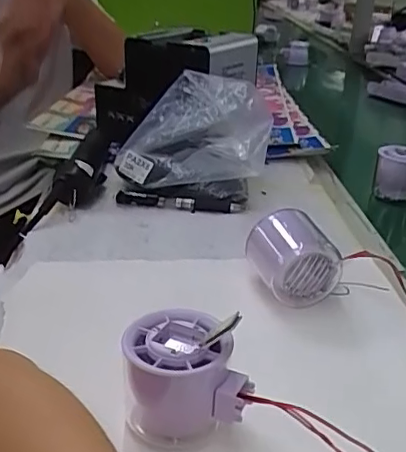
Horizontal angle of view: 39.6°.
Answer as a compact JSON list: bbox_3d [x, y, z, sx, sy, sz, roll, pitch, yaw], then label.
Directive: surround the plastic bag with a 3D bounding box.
[{"bbox_3d":[-0.009,-0.099,0.635,0.158,0.121,0.106,5,25,5],"label":"plastic bag"}]

